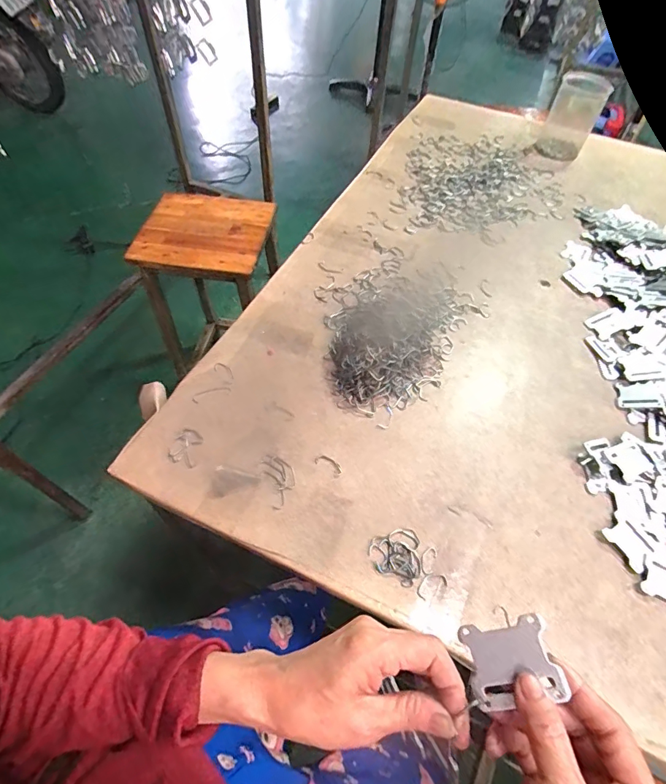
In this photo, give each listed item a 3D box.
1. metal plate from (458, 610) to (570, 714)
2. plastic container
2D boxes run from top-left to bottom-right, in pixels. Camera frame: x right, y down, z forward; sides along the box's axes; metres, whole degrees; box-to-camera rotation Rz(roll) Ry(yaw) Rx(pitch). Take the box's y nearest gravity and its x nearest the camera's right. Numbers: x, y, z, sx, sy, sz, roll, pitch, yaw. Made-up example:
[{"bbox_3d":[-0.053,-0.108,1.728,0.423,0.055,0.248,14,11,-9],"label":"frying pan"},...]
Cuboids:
[{"bbox_3d":[0.104,0.158,0.245,0.049,0.004,0.043,-20,60,14],"label":"metal plate"},{"bbox_3d":[0.524,-0.598,0.915,0.103,0.133,0.101,24,58,14],"label":"plastic container"}]

